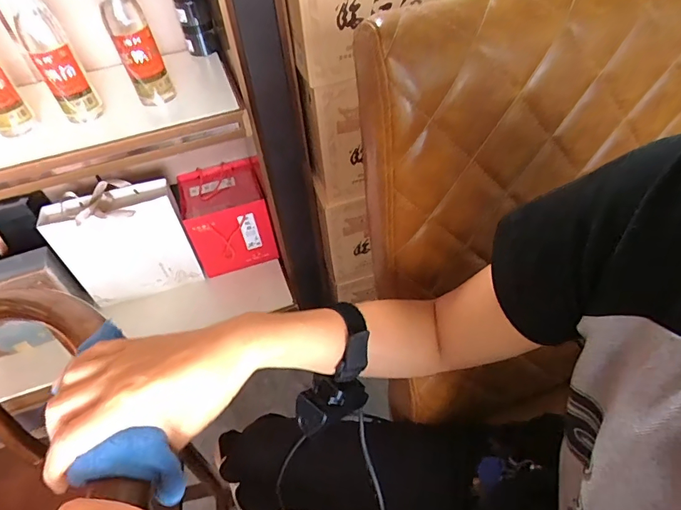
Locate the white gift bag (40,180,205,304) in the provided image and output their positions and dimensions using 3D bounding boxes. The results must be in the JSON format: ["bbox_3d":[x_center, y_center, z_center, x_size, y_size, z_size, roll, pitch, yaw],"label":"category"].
[{"bbox_3d":[-0.546,-0.028,1.106,0.291,0.289,0.104,-17,47,-11],"label":"white gift bag"}]

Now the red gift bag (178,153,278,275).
[{"bbox_3d":[-0.323,-0.110,1.230,0.212,0.197,0.238,-18,48,-12],"label":"red gift bag"}]

